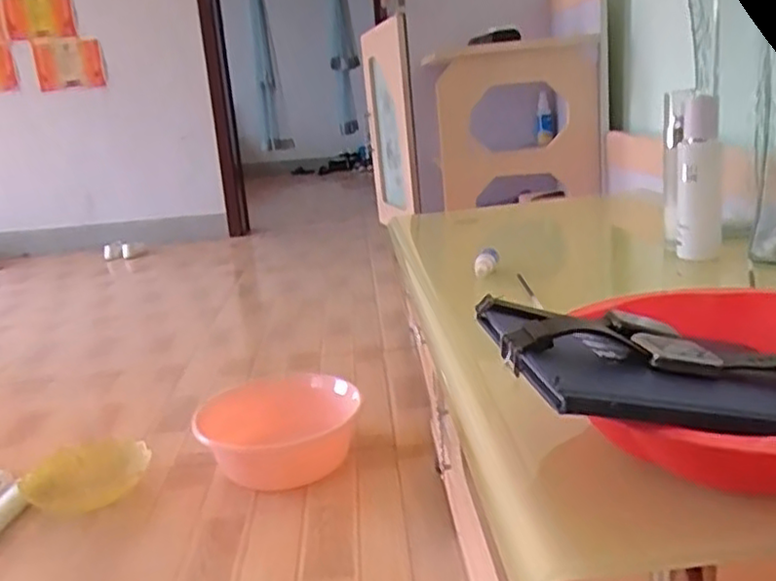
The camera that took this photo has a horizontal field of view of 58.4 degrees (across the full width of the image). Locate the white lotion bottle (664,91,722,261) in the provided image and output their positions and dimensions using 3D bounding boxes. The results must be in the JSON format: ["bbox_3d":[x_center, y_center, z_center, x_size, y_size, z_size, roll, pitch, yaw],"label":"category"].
[{"bbox_3d":[0.302,-0.111,0.688,0.053,0.152,0.058,1,22,21],"label":"white lotion bottle"}]

